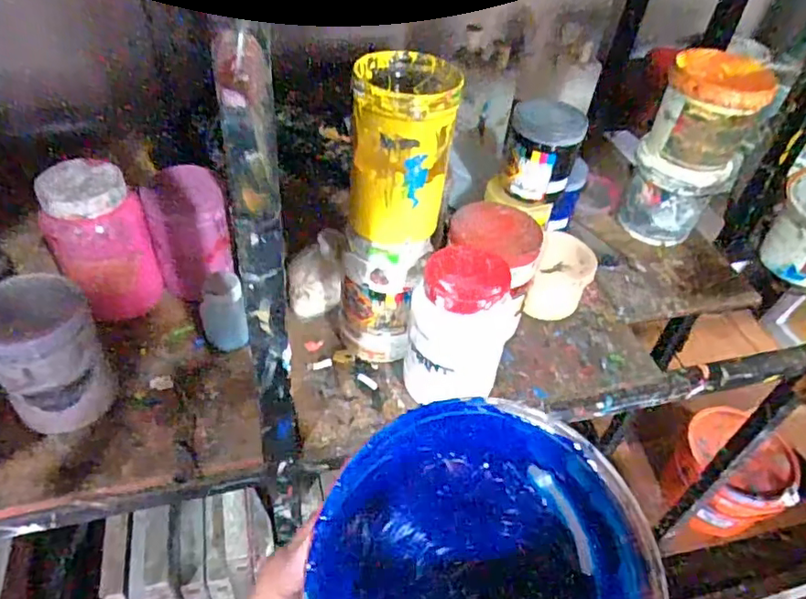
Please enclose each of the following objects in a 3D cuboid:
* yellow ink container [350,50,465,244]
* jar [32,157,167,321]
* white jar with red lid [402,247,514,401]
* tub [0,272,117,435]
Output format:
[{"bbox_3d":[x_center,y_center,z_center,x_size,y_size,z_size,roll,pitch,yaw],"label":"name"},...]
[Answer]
[{"bbox_3d":[-0.002,-0.138,0.543,0.089,0.143,0.094,-2,45,-9],"label":"yellow ink container"},{"bbox_3d":[-0.327,-0.062,0.646,0.099,0.162,0.083,-18,49,-24],"label":"jar"},{"bbox_3d":[0.059,0.030,0.605,0.093,0.163,0.094,4,44,-4],"label":"white jar with red lid"},{"bbox_3d":[-0.330,0.052,0.548,0.084,0.147,0.087,4,44,-4],"label":"tub"}]

